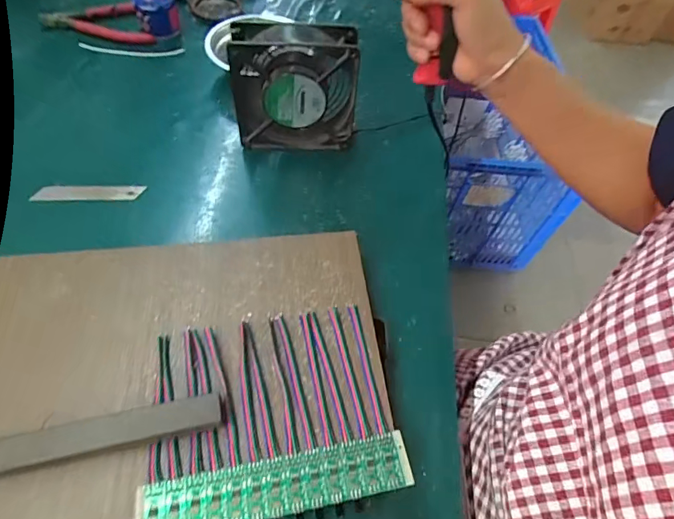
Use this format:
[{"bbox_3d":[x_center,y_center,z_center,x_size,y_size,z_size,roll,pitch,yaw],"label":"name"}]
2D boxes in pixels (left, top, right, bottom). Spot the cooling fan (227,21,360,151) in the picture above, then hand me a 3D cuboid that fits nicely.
[{"bbox_3d":[-0.043,-0.169,0.450,0.120,0.126,0.046,-1,56,-6],"label":"cooling fan"}]

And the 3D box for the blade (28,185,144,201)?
[{"bbox_3d":[-0.242,-0.065,0.433,0.099,0.004,0.018,-2,64,-7],"label":"blade"}]

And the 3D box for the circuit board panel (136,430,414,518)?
[{"bbox_3d":[-0.036,0.139,0.272,0.163,0.004,0.034,-8,57,-10],"label":"circuit board panel"}]

